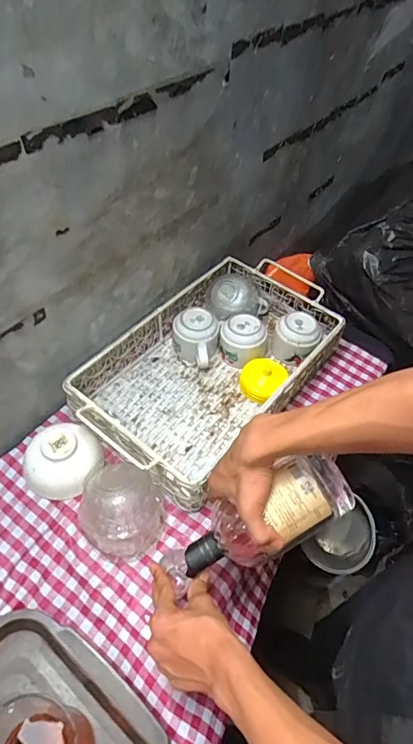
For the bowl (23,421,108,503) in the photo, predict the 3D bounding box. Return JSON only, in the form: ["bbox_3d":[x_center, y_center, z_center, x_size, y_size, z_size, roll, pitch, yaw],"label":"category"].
[{"bbox_3d":[-0.204,0.119,0.624,0.109,0.058,0.099,17,52,8],"label":"bowl"}]

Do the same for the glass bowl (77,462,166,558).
[{"bbox_3d":[-0.109,0.177,0.580,0.102,0.074,0.098,3,51,-3],"label":"glass bowl"}]

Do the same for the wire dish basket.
[{"bbox_3d":[0.006,-0.009,0.728,0.259,0.089,0.430,34,56,21],"label":"wire dish basket"}]

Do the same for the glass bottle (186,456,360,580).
[{"bbox_3d":[0.064,0.168,0.499,0.202,0.062,0.070,-31,56,3],"label":"glass bottle"}]

